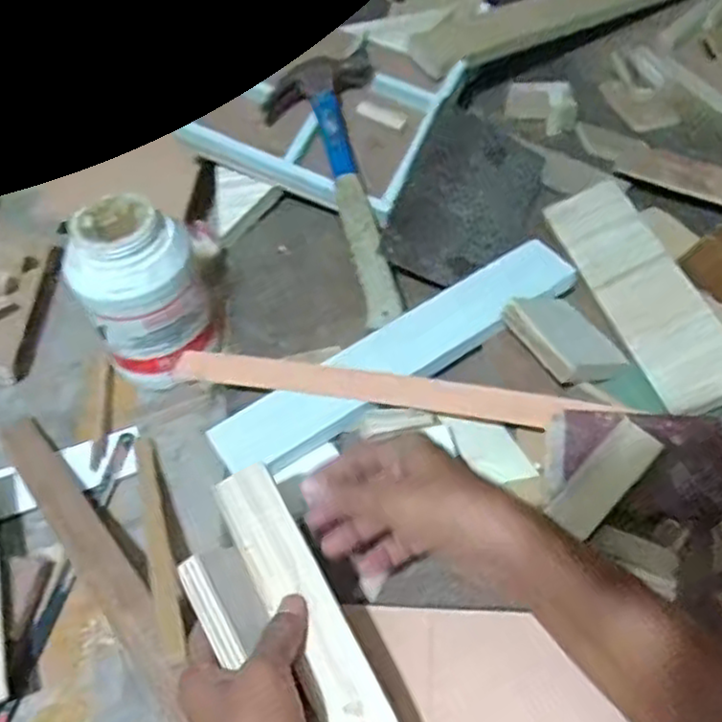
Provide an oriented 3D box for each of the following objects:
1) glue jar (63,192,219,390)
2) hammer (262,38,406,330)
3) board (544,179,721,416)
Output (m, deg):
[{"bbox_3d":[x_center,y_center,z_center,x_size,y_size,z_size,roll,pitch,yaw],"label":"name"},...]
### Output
[{"bbox_3d":[-0.164,-0.046,0.569,0.102,0.150,0.085,-25,55,-15],"label":"glue jar"},{"bbox_3d":[-0.016,-0.159,0.628,0.106,0.037,0.294,-12,65,-4],"label":"hammer"},{"bbox_3d":[0.225,-0.060,0.577,0.066,0.009,0.230,-28,53,12],"label":"board"}]

